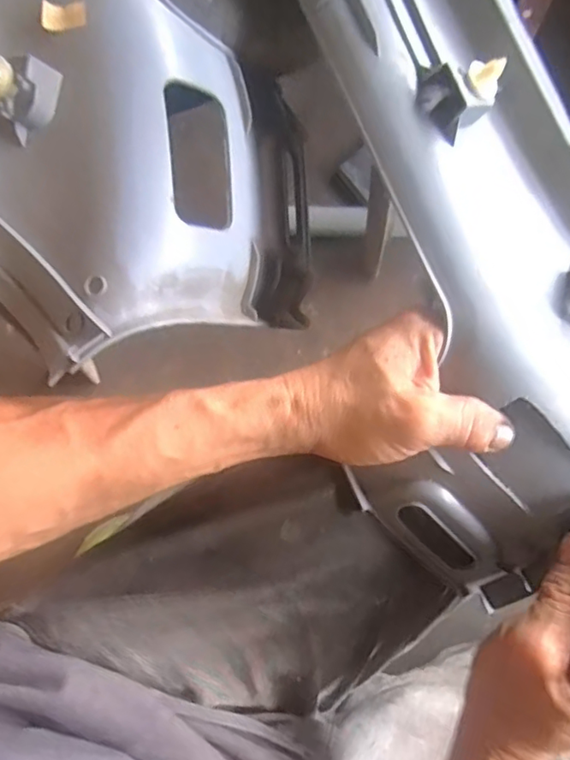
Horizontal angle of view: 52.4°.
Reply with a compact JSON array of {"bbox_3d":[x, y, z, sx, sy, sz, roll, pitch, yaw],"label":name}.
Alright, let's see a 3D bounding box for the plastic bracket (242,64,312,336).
[{"bbox_3d":[-0.002,-0.101,0.334,0.010,0.051,0.140,2,98,36],"label":"plastic bracket"}]

